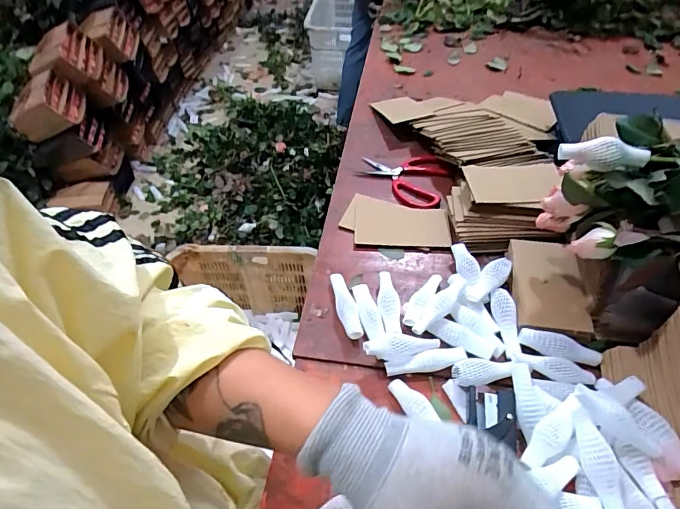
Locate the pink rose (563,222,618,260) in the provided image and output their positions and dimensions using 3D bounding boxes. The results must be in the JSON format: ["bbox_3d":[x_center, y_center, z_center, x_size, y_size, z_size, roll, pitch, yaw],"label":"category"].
[{"bbox_3d":[0.269,-0.015,0.469,0.039,0.036,0.034,27,55,22],"label":"pink rose"}]

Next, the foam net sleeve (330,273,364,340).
[{"bbox_3d":[0.007,0.064,0.553,0.025,0.029,0.101,-8,49,-6],"label":"foam net sleeve"}]

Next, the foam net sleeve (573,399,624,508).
[{"bbox_3d":[0.237,0.188,0.405,0.022,0.019,0.091,-5,62,-3],"label":"foam net sleeve"}]

